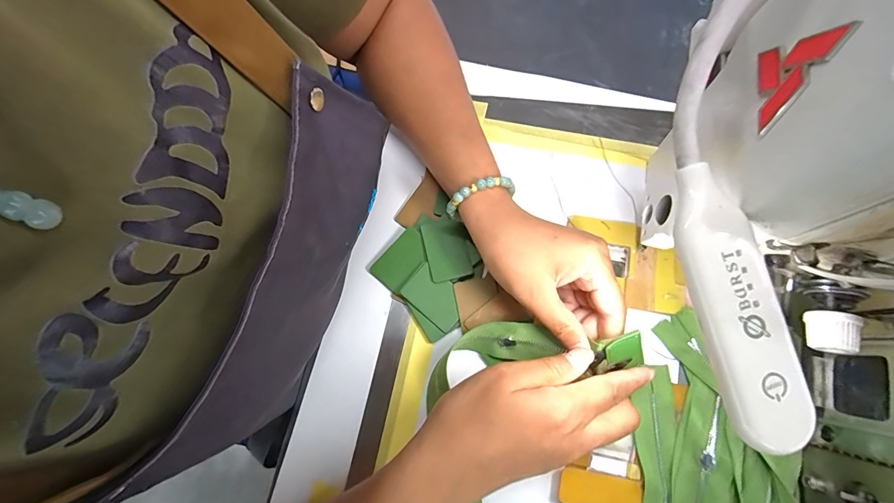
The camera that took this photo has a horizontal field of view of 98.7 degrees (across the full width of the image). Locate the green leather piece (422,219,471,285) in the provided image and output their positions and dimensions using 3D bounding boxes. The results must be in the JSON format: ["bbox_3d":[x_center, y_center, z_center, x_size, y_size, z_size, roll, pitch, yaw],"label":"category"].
[{"bbox_3d":[-0.001,-0.002,0.328,0.035,0.004,0.053,-12,74,-6],"label":"green leather piece"}]

